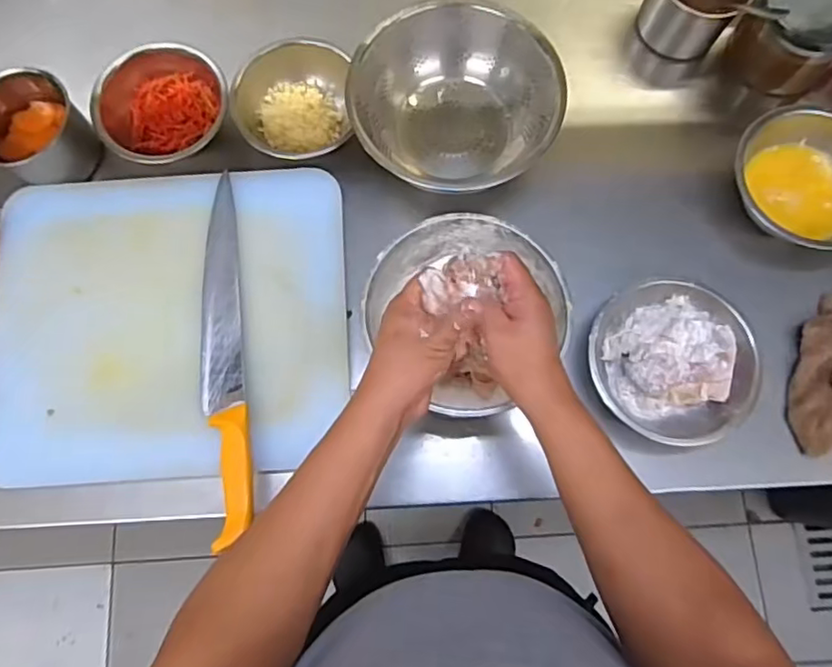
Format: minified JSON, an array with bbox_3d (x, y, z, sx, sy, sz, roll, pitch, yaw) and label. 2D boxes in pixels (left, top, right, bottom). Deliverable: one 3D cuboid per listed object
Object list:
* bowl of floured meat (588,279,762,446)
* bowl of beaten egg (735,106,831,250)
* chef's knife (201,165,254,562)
[{"bbox_3d":[0.270,0.033,0.652,0.171,0.066,0.165,0,76,1],"label":"bowl of floured meat"},{"bbox_3d":[0.446,-0.169,0.694,0.170,0.076,0.155,0,76,1],"label":"bowl of beaten egg"},{"bbox_3d":[-0.207,0.014,0.644,0.045,0.021,0.392,-8,76,-1],"label":"chef's knife"}]

